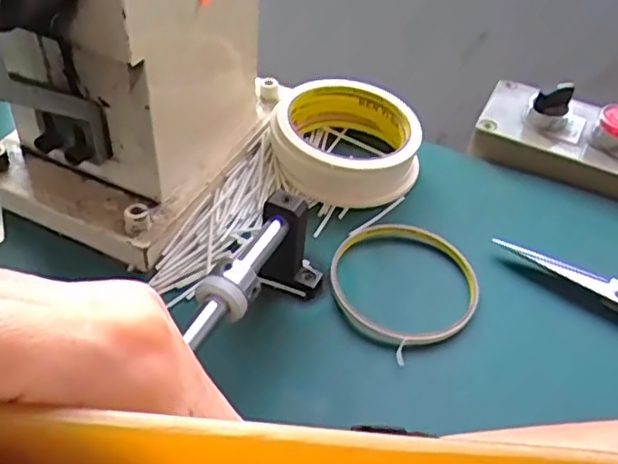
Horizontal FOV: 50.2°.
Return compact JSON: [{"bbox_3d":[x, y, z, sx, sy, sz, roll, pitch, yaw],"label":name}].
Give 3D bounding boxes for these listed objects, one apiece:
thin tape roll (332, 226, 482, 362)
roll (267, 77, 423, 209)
[{"bbox_3d":[0.052,0.027,0.366,0.081,0.011,0.083,3,45,-3],"label":"thin tape roll"},{"bbox_3d":[0.023,-0.059,0.426,0.093,0.035,0.093,3,45,-3],"label":"roll"}]

